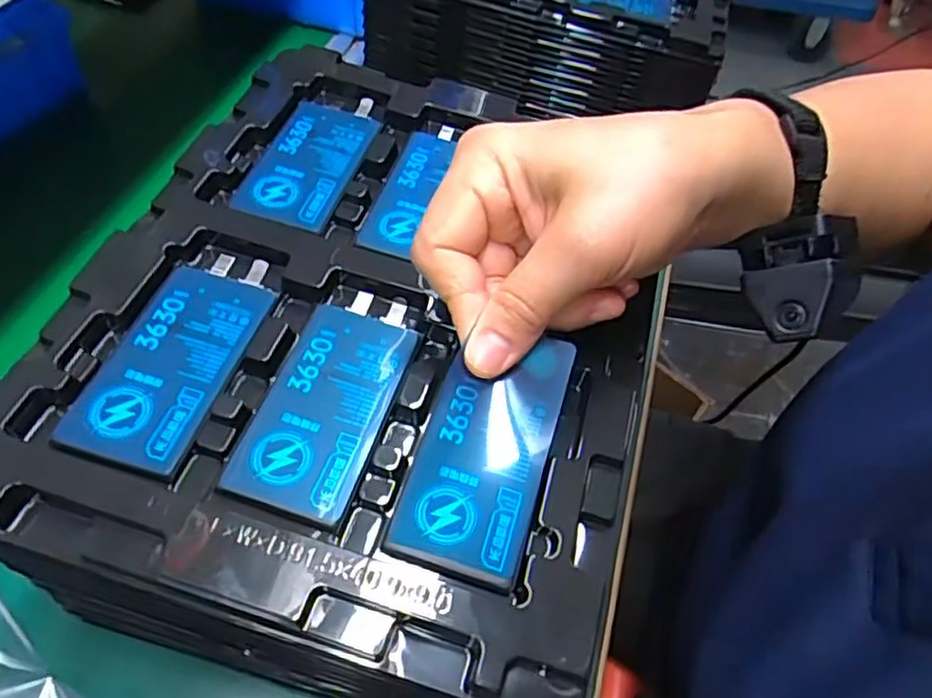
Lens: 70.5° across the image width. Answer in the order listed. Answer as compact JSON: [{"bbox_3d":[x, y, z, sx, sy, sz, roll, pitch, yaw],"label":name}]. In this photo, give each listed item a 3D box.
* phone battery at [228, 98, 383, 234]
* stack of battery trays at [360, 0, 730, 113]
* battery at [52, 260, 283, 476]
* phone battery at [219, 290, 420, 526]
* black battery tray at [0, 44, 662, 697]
[{"bbox_3d":[-0.072,-0.094,0.314,0.048,0.005,0.095,11,55,3],"label":"phone battery"},{"bbox_3d":[0.075,-0.306,0.574,0.275,0.096,0.215,13,55,4],"label":"stack of battery trays"},{"bbox_3d":[-0.105,0.000,0.246,0.044,0.007,0.094,14,55,5],"label":"battery"},{"bbox_3d":[-0.049,0.016,0.243,0.042,0.006,0.093,16,55,7],"label":"phone battery"},{"bbox_3d":[-0.034,-0.025,0.267,0.216,0.027,0.281,16,55,6],"label":"black battery tray"}]

